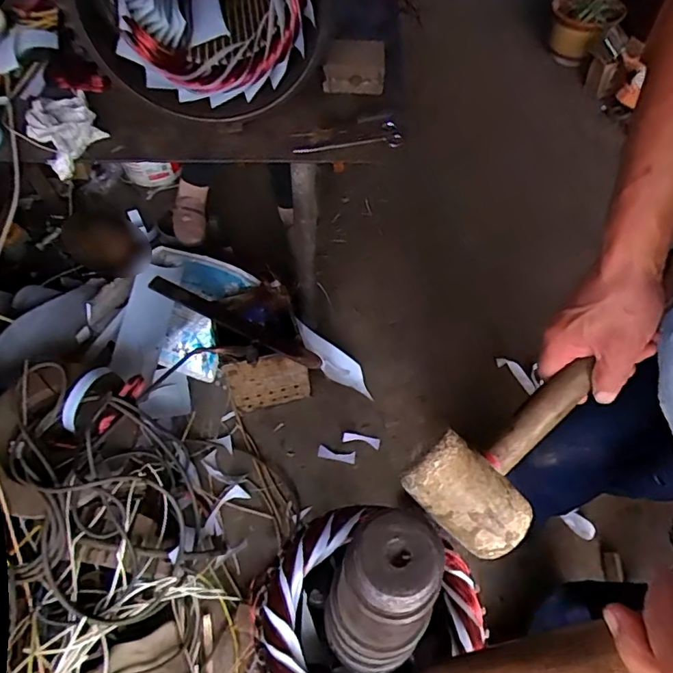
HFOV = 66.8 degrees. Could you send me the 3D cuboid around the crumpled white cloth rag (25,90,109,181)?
[{"bbox_3d":[-0.485,-0.376,0.916,0.119,0.048,0.201,-29,61,-17],"label":"crumpled white cloth rag"}]

